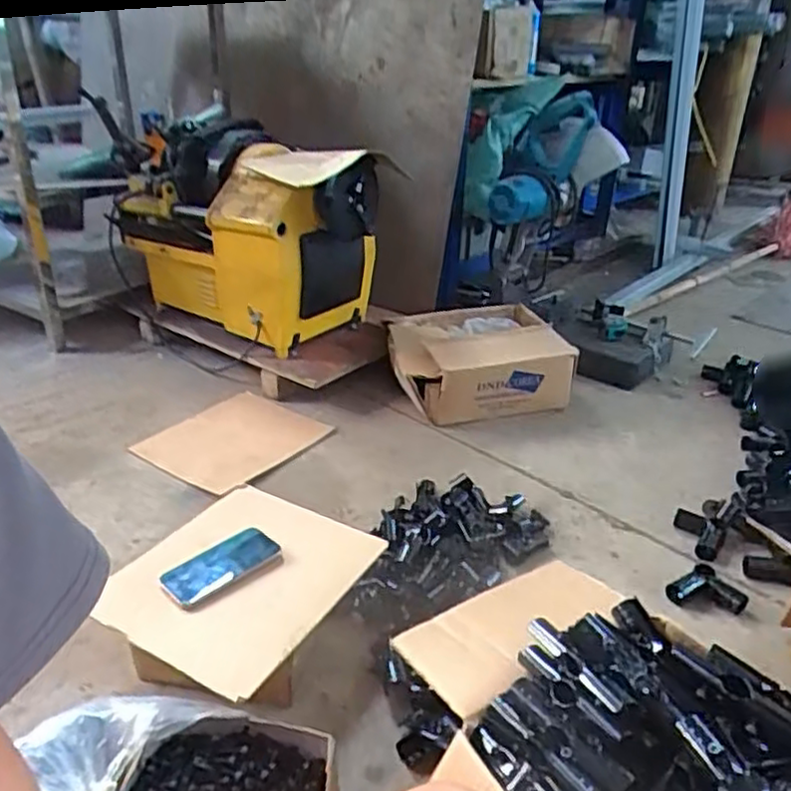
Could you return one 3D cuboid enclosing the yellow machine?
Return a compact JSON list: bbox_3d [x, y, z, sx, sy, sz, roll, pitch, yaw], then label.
[{"bbox_3d":[-0.345,-0.401,1.662,0.641,0.405,0.294,20,33,31],"label":"yellow machine"}]

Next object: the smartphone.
[{"bbox_3d":[-0.221,0.216,0.886,0.145,0.008,0.079,-21,35,-35],"label":"smartphone"}]

